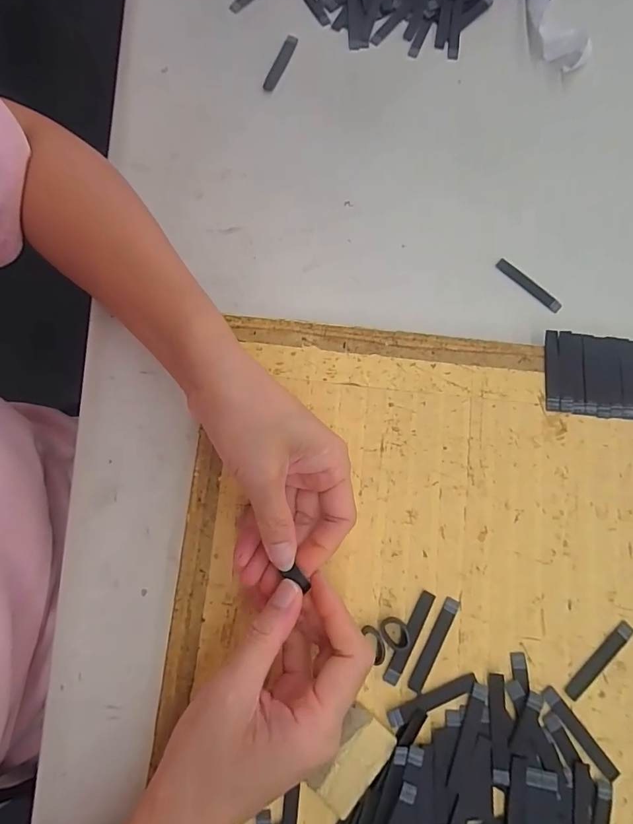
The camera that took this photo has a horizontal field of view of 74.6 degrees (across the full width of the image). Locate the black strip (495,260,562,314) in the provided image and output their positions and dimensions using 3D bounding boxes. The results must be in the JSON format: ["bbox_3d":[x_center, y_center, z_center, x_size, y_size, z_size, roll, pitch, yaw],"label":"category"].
[{"bbox_3d":[0.172,-0.102,0.336,0.061,0.008,0.006,42,81,8],"label":"black strip"}]

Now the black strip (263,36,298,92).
[{"bbox_3d":[-0.030,-0.303,0.359,0.011,0.007,0.063,19,78,4],"label":"black strip"}]

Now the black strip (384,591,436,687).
[{"bbox_3d":[0.060,0.145,0.268,0.010,0.004,0.060,27,79,5],"label":"black strip"}]

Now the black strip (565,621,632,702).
[{"bbox_3d":[0.183,0.160,0.267,0.060,0.004,0.011,-41,81,-9],"label":"black strip"}]

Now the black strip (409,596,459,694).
[{"bbox_3d":[0.076,0.150,0.268,0.010,0.004,0.060,28,79,6],"label":"black strip"}]

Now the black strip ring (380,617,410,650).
[{"bbox_3d":[0.050,0.141,0.266,0.016,0.008,0.018,-28,79,-6],"label":"black strip ring"}]

